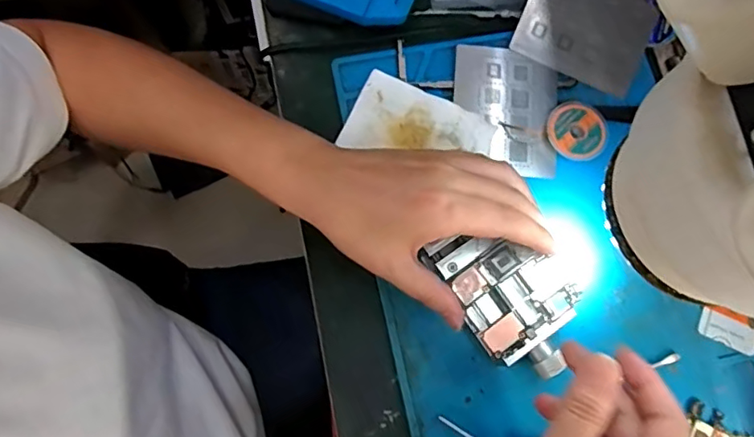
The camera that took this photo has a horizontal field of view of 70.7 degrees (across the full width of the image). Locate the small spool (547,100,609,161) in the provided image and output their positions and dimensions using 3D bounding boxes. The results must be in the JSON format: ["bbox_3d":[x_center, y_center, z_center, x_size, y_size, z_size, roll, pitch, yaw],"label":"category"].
[{"bbox_3d":[0.150,-0.065,0.399,0.042,0.009,0.045,0,76,-2],"label":"small spool"}]

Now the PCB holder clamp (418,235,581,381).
[{"bbox_3d":[0.087,0.050,0.337,0.067,0.024,0.104,-31,79,-9],"label":"PCB holder clamp"}]

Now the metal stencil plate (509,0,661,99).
[{"bbox_3d":[0.164,-0.149,0.417,0.101,0.004,0.080,24,87,-4],"label":"metal stencil plate"}]

